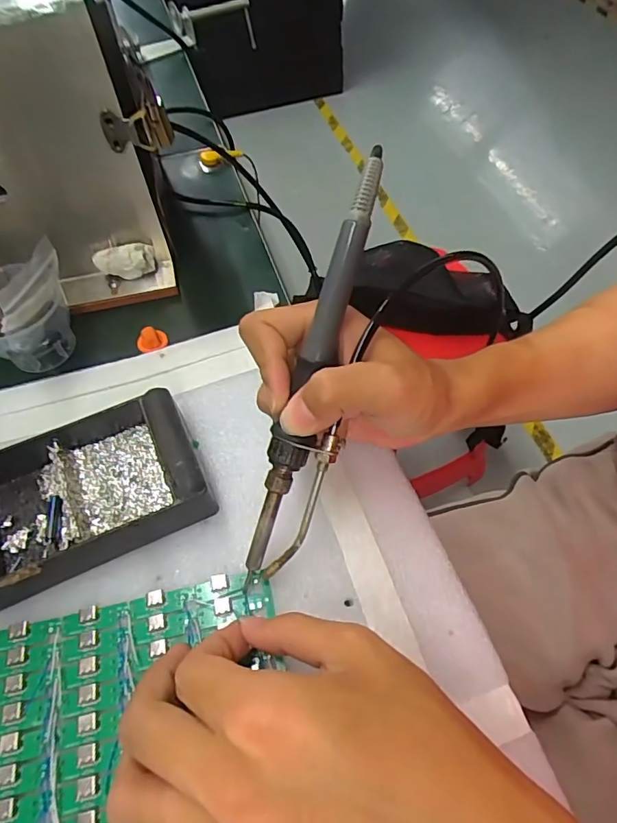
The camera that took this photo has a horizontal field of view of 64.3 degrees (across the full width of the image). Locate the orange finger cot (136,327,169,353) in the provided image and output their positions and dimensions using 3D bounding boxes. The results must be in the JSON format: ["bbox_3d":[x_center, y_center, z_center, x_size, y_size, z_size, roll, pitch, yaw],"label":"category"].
[{"bbox_3d":[-0.109,-0.050,0.342,0.021,0.012,0.016,-23,60,-11],"label":"orange finger cot"}]

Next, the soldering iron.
[{"bbox_3d":[0.006,-0.017,0.232,0.031,0.014,0.206,14,94,9],"label":"soldering iron"}]

